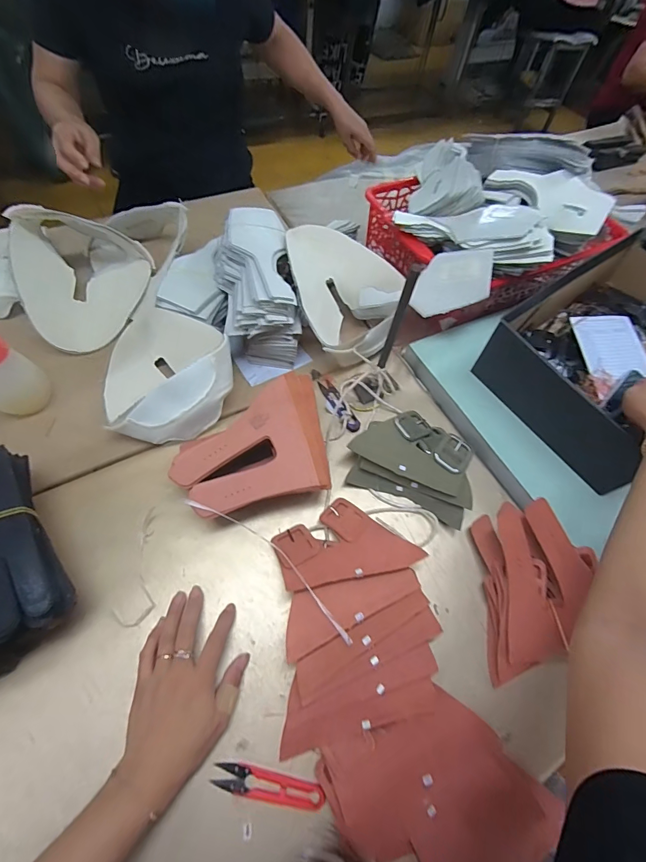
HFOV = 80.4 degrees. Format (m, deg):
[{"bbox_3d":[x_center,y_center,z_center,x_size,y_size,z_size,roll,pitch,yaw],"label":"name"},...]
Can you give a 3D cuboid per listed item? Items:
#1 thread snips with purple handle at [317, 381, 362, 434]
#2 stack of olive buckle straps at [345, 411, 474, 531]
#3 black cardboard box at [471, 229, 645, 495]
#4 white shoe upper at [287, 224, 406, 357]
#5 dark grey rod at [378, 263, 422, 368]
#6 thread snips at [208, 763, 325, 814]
[{"bbox_3d":[0.025,-0.041,0.562,0.021,0.015,0.096,-24,65,-19],"label":"thread snips with purple handle"},{"bbox_3d":[0.124,0.038,0.512,0.157,0.040,0.117,23,60,7],"label":"stack of olive buckle straps"},{"bbox_3d":[0.436,-0.117,0.548,0.352,0.134,0.253,-29,67,-21],"label":"black cardboard box"},{"bbox_3d":[0.035,-0.210,0.580,0.152,0.095,0.179,-7,61,-10],"label":"white shoe upper"},{"bbox_3d":[0.089,-0.128,0.461,0.016,0.161,0.011,12,59,1],"label":"dark grey rod"},{"bbox_3d":[-0.050,0.330,0.354,0.102,0.005,0.023,14,59,2],"label":"thread snips"}]

